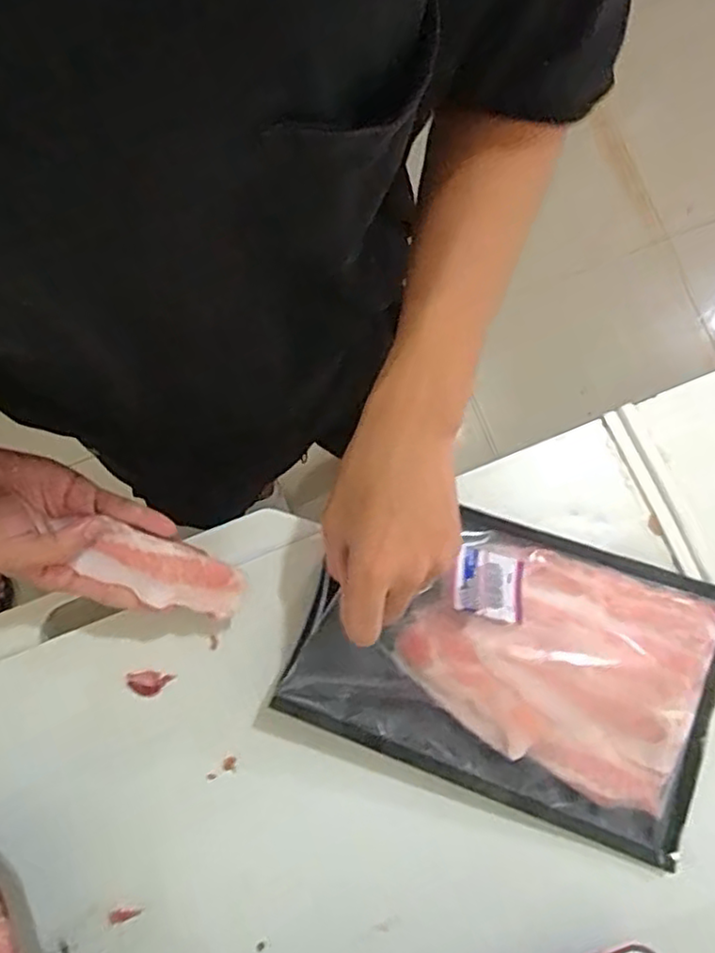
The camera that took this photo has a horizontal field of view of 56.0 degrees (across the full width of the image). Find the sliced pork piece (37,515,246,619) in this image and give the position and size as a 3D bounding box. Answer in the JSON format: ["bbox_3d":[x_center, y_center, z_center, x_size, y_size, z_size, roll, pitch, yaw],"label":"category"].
[{"bbox_3d":[-0.134,0.067,0.468,0.109,0.016,0.042,21,80,-7],"label":"sliced pork piece"}]

